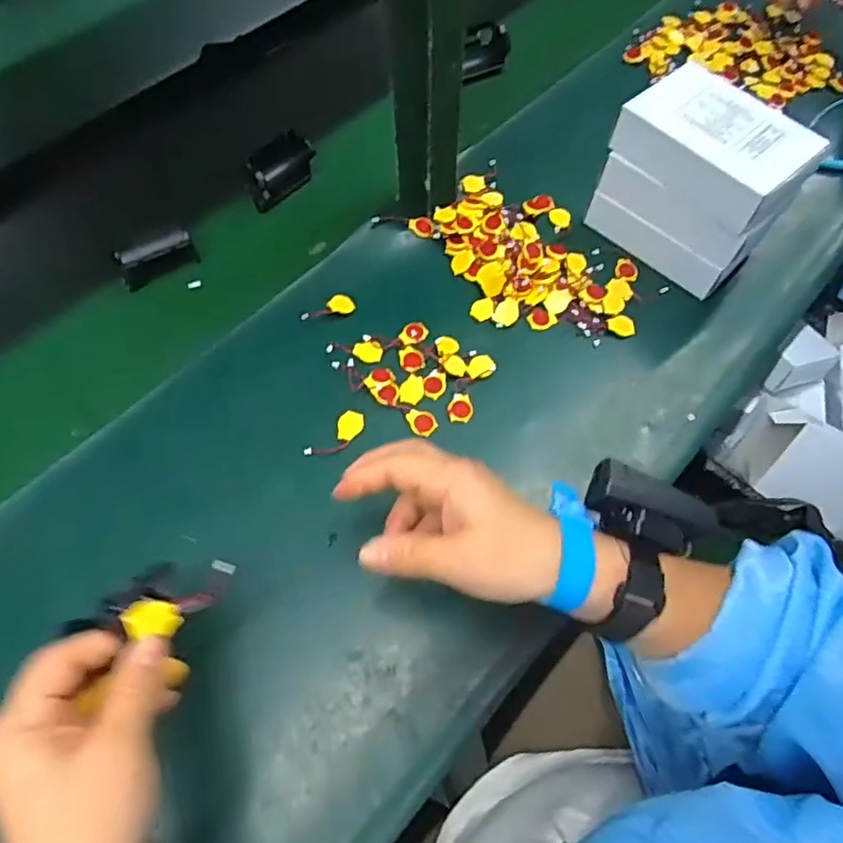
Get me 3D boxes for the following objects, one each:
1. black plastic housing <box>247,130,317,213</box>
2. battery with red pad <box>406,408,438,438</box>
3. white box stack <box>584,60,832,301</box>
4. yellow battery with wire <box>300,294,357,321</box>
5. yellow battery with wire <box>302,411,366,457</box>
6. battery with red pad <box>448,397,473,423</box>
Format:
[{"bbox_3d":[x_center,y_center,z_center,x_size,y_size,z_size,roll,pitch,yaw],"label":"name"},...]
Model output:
[{"bbox_3d":[-0.140,-0.247,0.599,0.028,0.046,0.073,36,68,17],"label":"black plastic housing"},{"bbox_3d":[0.001,0.000,0.486,0.020,0.004,0.026,-22,64,-11],"label":"battery with red pad"},{"bbox_3d":[0.240,-0.206,0.528,0.091,0.121,0.136,-41,69,-19],"label":"white box stack"},{"bbox_3d":[-0.082,-0.100,0.528,0.048,0.004,0.020,-13,75,-17],"label":"yellow battery with wire"},{"bbox_3d":[-0.066,0.012,0.479,0.021,0.004,0.053,39,69,18],"label":"yellow battery with wire"},{"bbox_3d":[0.032,-0.010,0.492,0.020,0.008,0.020,1,62,1],"label":"battery with red pad"}]

